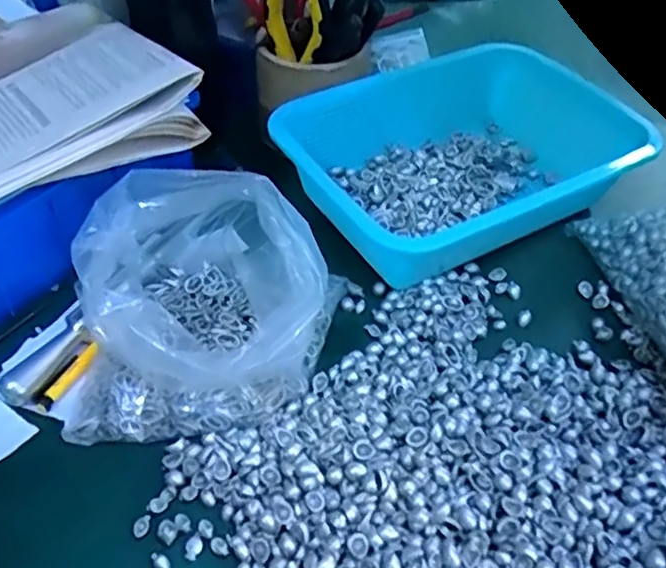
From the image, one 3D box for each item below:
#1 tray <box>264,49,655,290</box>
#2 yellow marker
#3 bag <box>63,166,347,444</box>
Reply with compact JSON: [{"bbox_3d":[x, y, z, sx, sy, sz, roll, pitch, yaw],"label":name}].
[{"bbox_3d":[0.108,-0.109,0.525,0.261,0.068,0.174,-27,53,-21],"label":"tray"},{"bbox_3d":[-0.165,0.058,0.407,0.011,0.009,0.051,25,53,21],"label":"yellow marker"},{"bbox_3d":[-0.078,0.002,0.410,0.156,0.088,0.175,4,49,3],"label":"bag"}]

